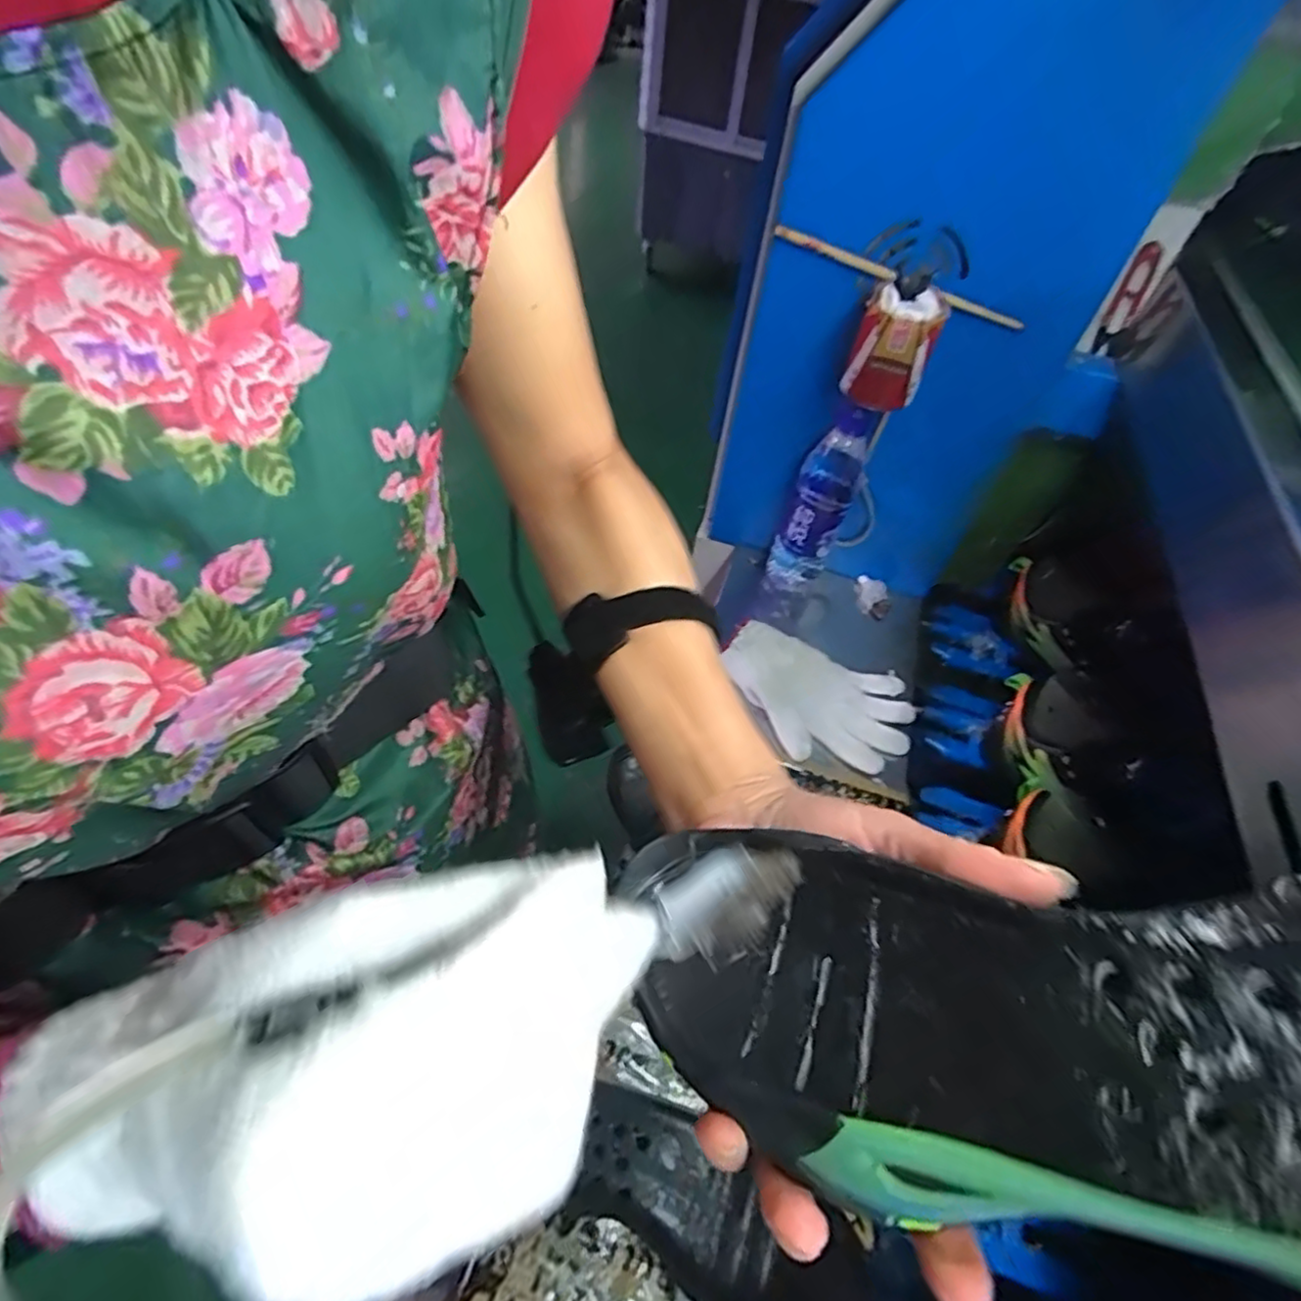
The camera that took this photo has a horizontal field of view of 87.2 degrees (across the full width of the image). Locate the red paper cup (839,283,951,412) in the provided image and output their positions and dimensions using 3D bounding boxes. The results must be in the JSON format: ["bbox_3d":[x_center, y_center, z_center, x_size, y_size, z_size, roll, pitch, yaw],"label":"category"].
[{"bbox_3d":[0.214,-0.268,0.603,0.067,0.089,0.066,19,51,12],"label":"red paper cup"}]

